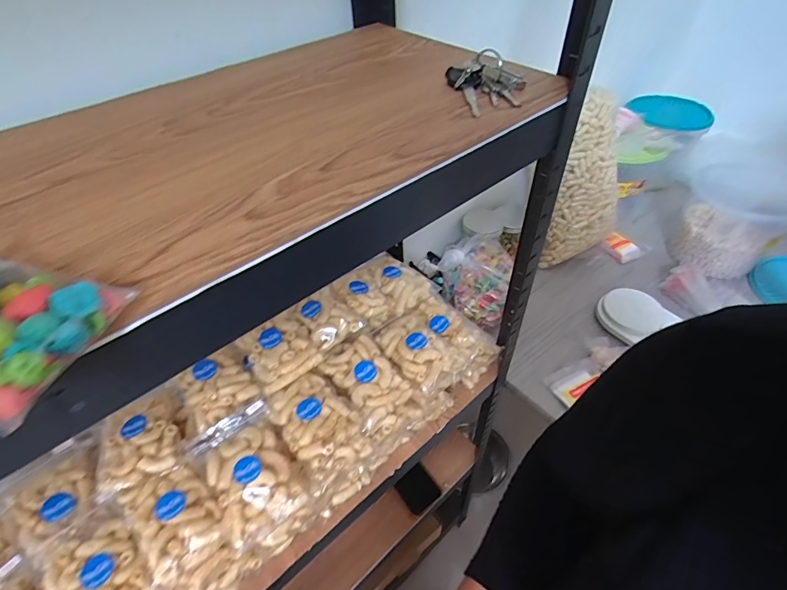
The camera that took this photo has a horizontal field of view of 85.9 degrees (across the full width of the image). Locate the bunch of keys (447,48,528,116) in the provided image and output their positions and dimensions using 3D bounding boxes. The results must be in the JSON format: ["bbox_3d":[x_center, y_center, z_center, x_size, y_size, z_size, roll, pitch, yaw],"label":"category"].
[{"bbox_3d":[0.080,-0.184,0.365,0.067,0.027,0.066,4,47,6],"label":"bunch of keys"}]

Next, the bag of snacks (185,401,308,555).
[{"bbox_3d":[-0.163,0.201,0.478,0.096,0.050,0.144,-28,51,-22],"label":"bag of snacks"}]

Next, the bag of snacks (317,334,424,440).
[{"bbox_3d":[-0.036,0.119,0.573,0.111,0.055,0.124,-35,55,-27],"label":"bag of snacks"}]

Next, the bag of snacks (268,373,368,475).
[{"bbox_3d":[-0.095,0.154,0.515,0.086,0.047,0.118,-36,55,-27],"label":"bag of snacks"}]

